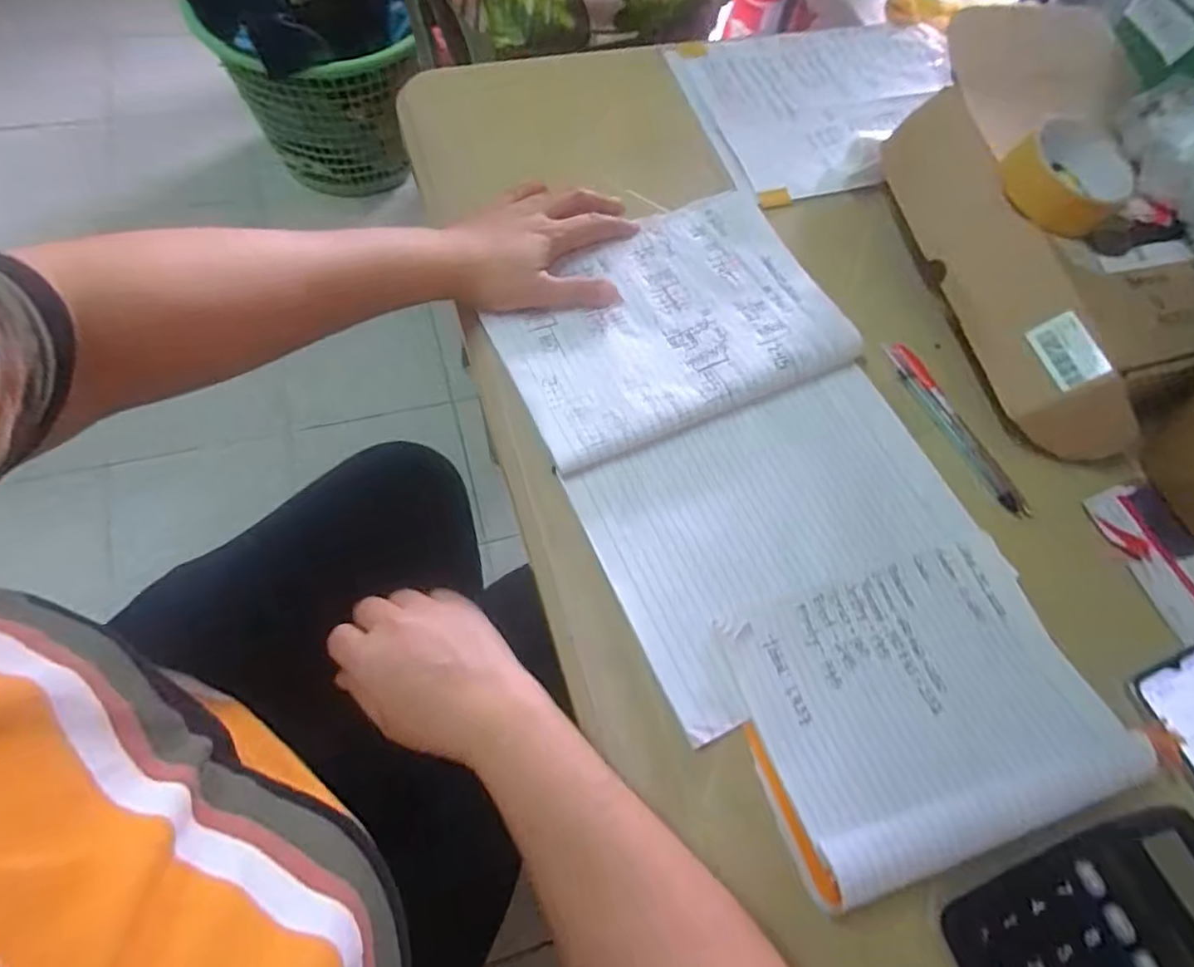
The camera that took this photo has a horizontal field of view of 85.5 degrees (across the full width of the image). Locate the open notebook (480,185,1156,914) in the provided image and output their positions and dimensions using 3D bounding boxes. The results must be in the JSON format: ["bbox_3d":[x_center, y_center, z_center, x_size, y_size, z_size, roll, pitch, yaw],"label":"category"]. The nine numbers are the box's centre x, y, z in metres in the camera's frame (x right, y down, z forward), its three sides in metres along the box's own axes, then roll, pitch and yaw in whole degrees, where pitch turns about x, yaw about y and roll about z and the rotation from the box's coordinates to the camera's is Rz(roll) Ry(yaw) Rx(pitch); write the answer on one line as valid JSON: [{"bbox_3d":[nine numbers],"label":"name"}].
[{"bbox_3d":[0.112,0.000,0.433,0.247,0.026,0.458,-20,65,-13],"label":"open notebook"}]

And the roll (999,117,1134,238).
[{"bbox_3d":[0.342,-0.225,0.465,0.078,0.036,0.087,41,68,13],"label":"roll"}]

